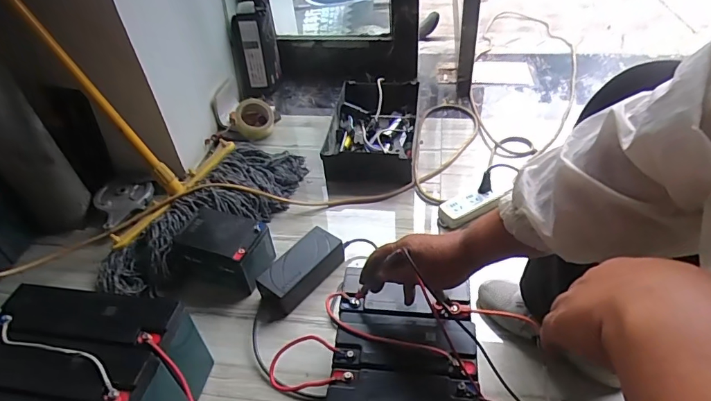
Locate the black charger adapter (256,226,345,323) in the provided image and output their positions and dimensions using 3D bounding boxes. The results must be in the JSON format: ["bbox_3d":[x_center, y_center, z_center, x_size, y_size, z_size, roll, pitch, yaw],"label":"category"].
[{"bbox_3d":[-0.105,0.135,0.845,0.080,0.061,0.186,31,53,32],"label":"black charger adapter"}]

